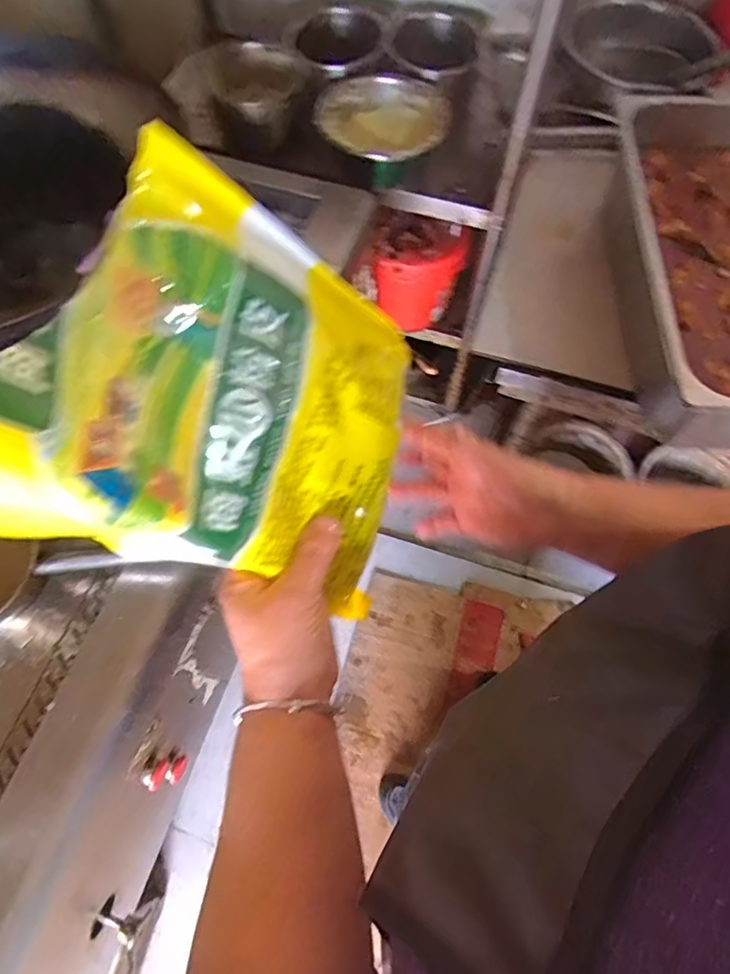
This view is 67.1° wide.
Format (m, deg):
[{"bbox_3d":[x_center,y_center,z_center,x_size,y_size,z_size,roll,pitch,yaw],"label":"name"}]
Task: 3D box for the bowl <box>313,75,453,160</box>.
[{"bbox_3d":[0.035,-0.647,0.997,0.234,0.065,0.224,0,66,0],"label":"bowl"}]

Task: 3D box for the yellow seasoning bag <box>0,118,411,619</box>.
[{"bbox_3d":[-0.060,-0.045,0.297,0.036,0.249,0.190,3,75,42],"label":"yellow seasoning bag"}]

